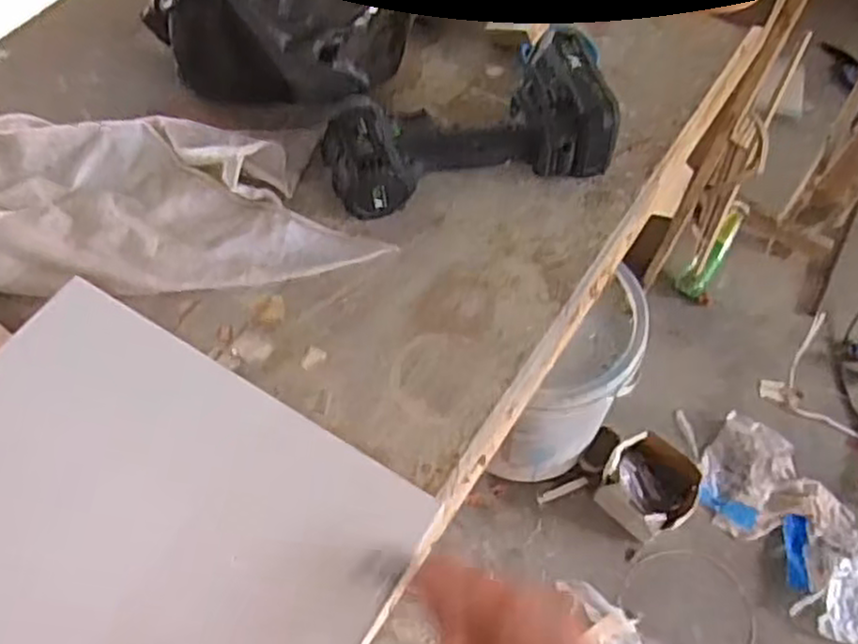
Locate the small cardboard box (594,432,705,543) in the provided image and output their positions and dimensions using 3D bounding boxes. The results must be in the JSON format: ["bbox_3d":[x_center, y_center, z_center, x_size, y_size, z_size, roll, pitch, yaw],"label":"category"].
[{"bbox_3d":[0.383,0.284,1.290,0.136,0.126,0.156,-32,67,-19],"label":"small cardboard box"}]

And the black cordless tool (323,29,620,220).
[{"bbox_3d":[0.029,-0.165,0.626,0.235,0.077,0.101,-10,62,-9],"label":"black cordless tool"}]

